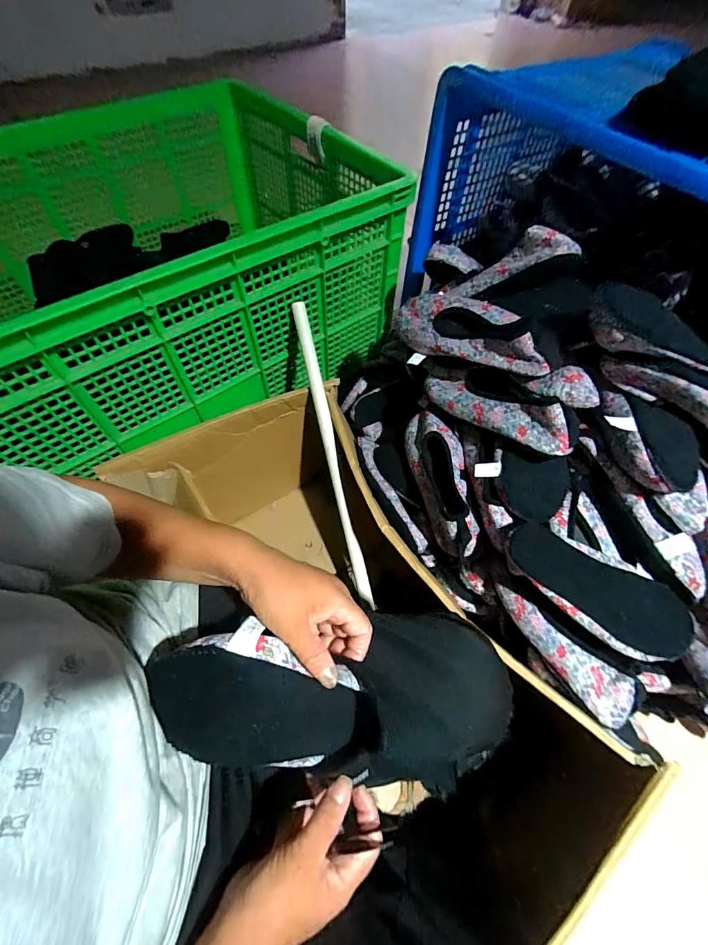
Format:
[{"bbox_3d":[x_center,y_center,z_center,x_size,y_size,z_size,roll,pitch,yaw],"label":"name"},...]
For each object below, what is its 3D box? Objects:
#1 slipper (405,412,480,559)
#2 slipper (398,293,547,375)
[{"bbox_3d":[0.135,0.003,0.598,0.080,0.063,0.246,-4,59,-4],"label":"slipper"},{"bbox_3d":[0.166,-0.203,0.567,0.089,0.064,0.242,-38,51,-21],"label":"slipper"}]

